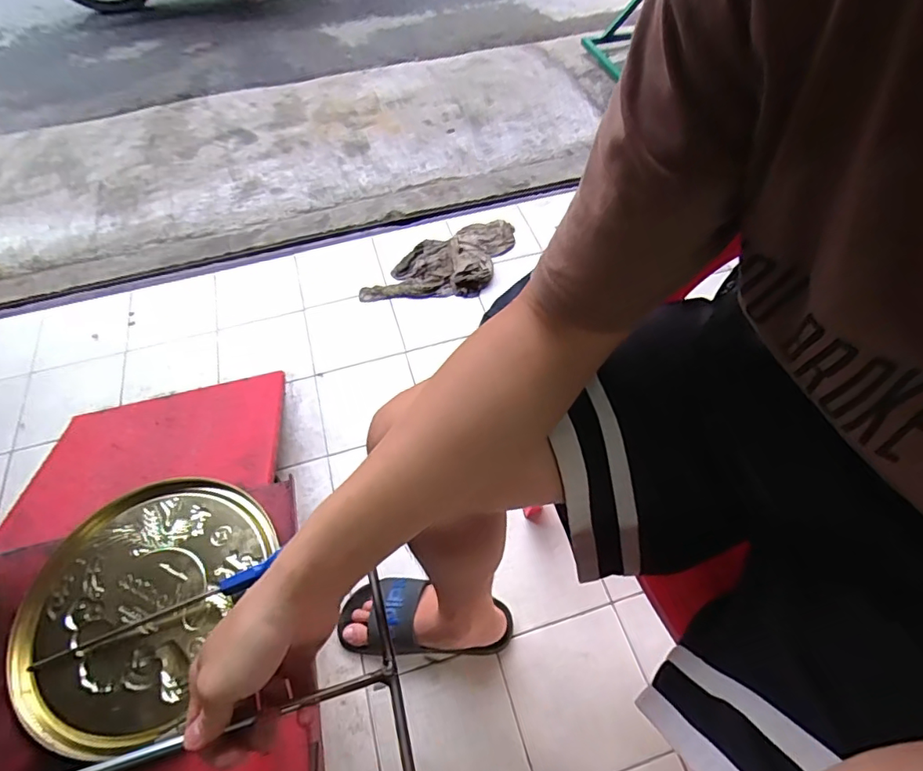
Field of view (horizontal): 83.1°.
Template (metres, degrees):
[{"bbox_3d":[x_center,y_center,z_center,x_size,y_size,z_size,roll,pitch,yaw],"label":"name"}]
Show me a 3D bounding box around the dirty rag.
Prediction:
[{"bbox_3d":[-0.031,-0.292,1.266,0.207,0.045,0.403,34,61,27],"label":"dirty rag"}]

